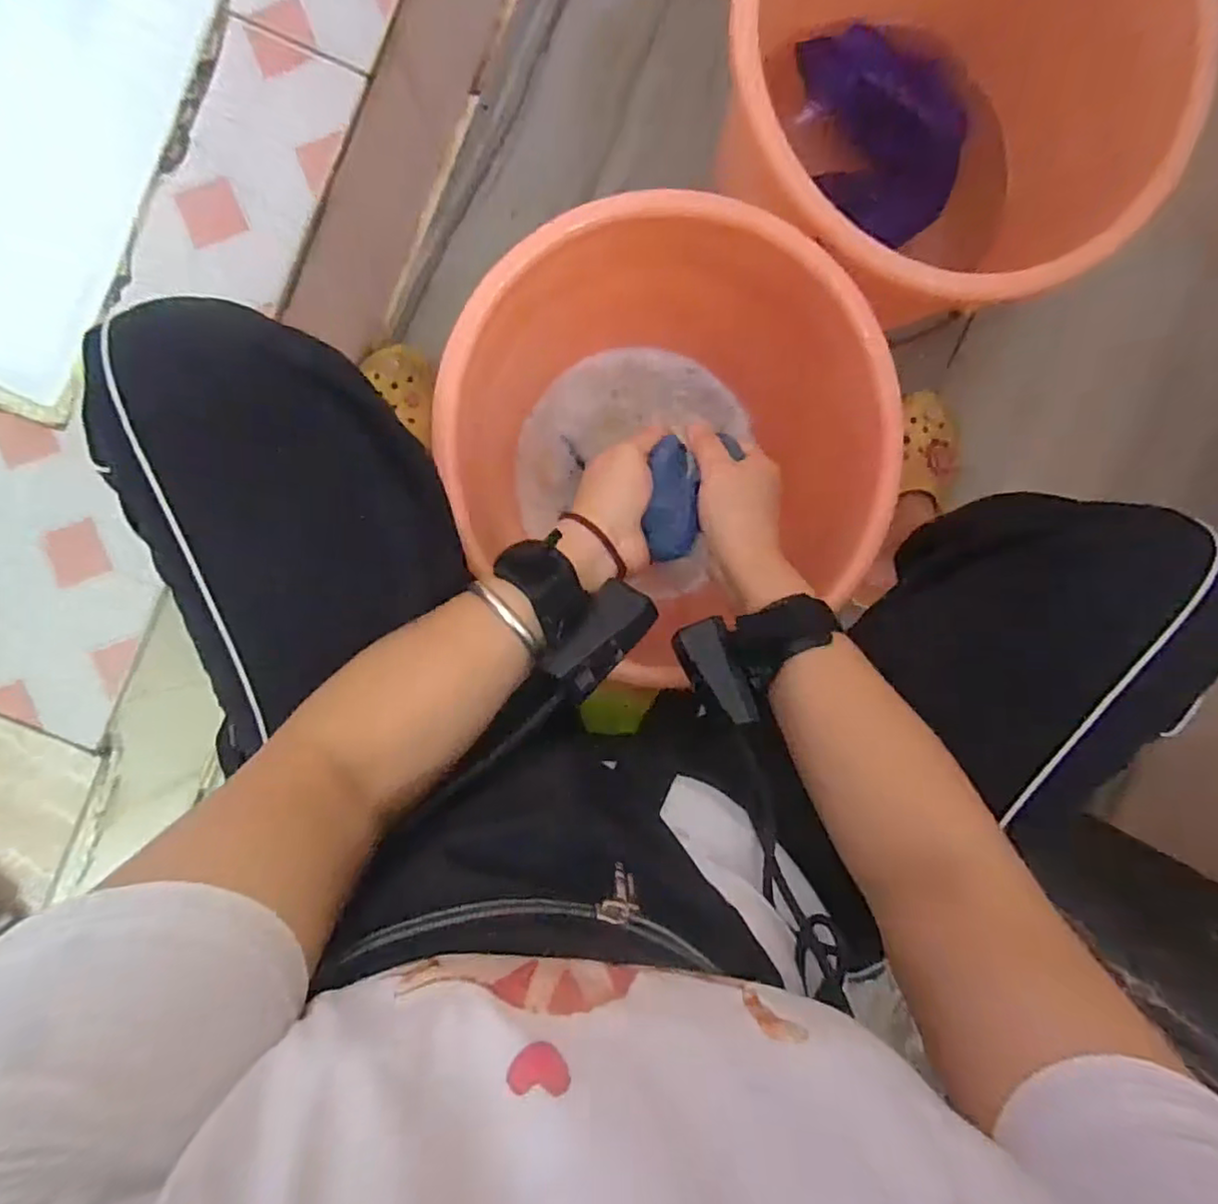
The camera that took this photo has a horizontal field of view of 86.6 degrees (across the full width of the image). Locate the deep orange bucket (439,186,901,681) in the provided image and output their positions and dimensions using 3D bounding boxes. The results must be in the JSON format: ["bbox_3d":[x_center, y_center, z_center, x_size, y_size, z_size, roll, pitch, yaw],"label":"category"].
[{"bbox_3d":[0.045,-0.127,0.556,0.316,0.253,0.330,0,95,-3],"label":"deep orange bucket"}]

